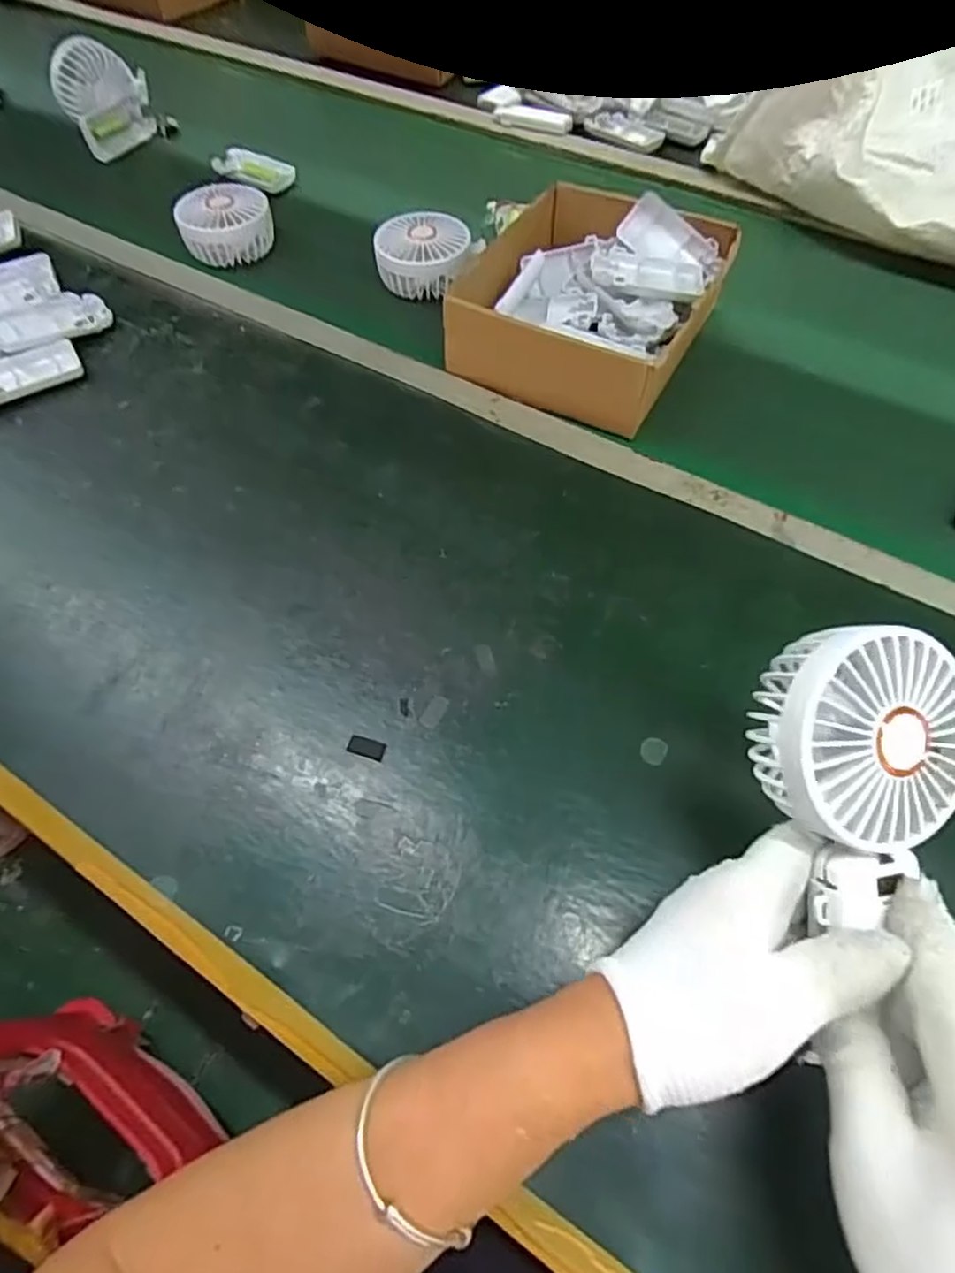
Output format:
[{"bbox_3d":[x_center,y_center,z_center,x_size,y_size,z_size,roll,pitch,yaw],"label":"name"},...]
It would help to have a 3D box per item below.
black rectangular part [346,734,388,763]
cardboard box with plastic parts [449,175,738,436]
[{"bbox_3d":[-0.066,0.066,0.397,0.023,0.004,0.012,16,62,9],"label":"black rectangular part"},{"bbox_3d":[0.096,-0.286,0.561,0.175,0.066,0.214,25,64,13],"label":"cardboard box with plastic parts"}]

